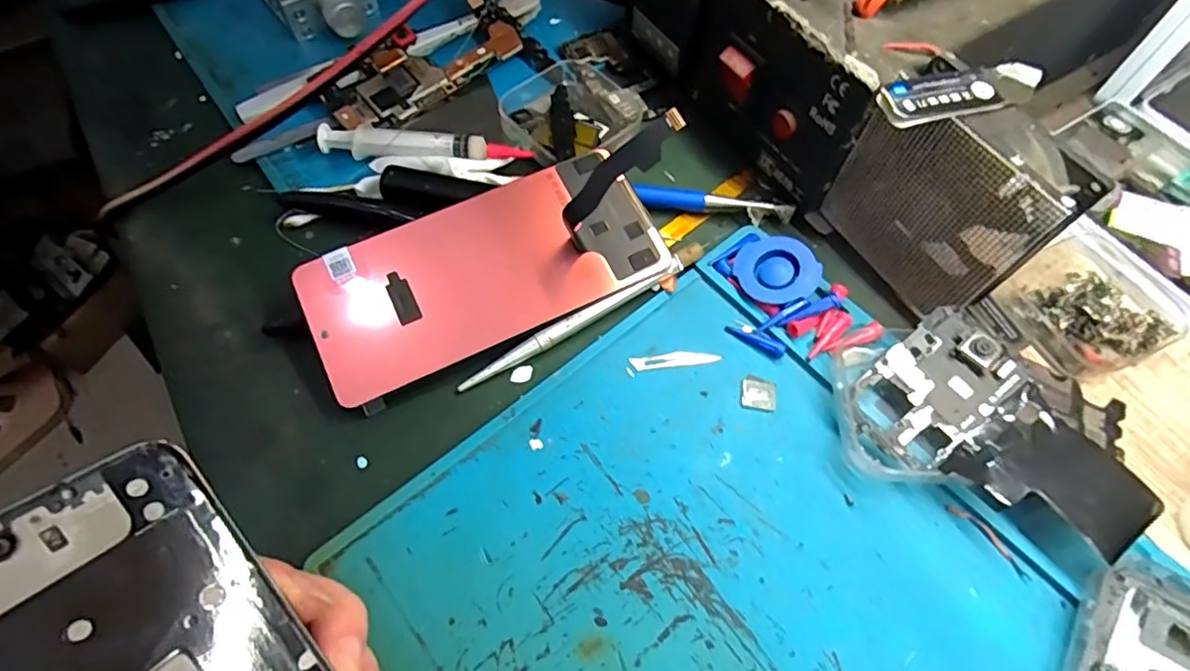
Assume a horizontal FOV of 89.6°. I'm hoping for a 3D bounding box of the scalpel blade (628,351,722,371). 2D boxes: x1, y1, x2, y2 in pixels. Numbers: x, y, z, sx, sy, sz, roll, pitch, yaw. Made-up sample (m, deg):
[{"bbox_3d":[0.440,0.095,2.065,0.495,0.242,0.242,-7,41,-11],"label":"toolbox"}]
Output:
[{"bbox_3d":[0.036,0.011,0.267,0.039,0.004,0.006,-6,71,-3],"label":"scalpel blade"}]

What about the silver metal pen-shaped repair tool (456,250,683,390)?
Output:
[{"bbox_3d":[-0.009,-0.005,0.270,0.113,0.009,0.006,-28,65,-15],"label":"silver metal pen-shaped repair tool"}]

